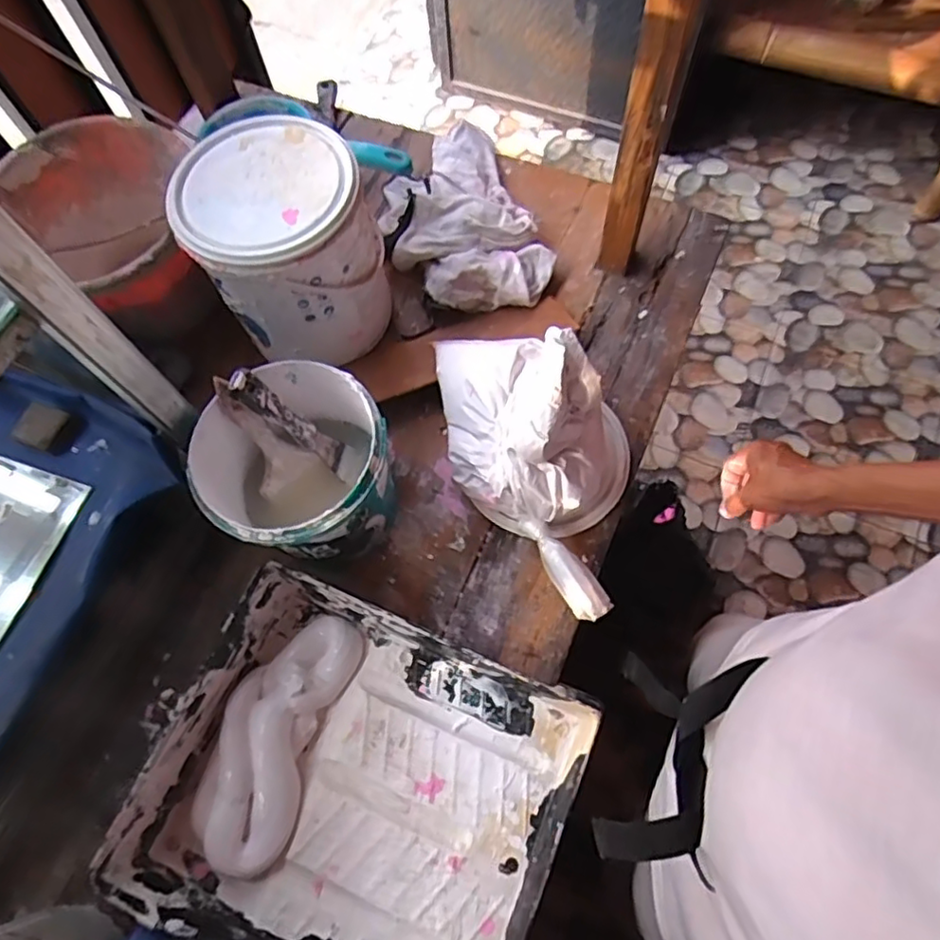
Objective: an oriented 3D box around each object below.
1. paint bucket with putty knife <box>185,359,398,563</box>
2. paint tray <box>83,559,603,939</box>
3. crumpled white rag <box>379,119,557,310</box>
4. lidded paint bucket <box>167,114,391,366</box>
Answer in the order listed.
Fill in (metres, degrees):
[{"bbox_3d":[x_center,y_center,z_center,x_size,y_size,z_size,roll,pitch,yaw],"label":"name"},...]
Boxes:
[{"bbox_3d":[-0.153,0.003,0.594,0.155,0.168,0.166,0,68,1],"label":"paint bucket with putty knife"},{"bbox_3d":[-0.098,0.285,0.549,0.346,0.063,0.297,21,70,9],"label":"paint tray"},{"bbox_3d":[-0.020,-0.320,0.784,0.182,0.044,0.295,-19,69,-6],"label":"crumpled white rag"},{"bbox_3d":[-0.192,-0.240,0.668,0.176,0.182,0.174,0,68,1],"label":"lidded paint bucket"}]

